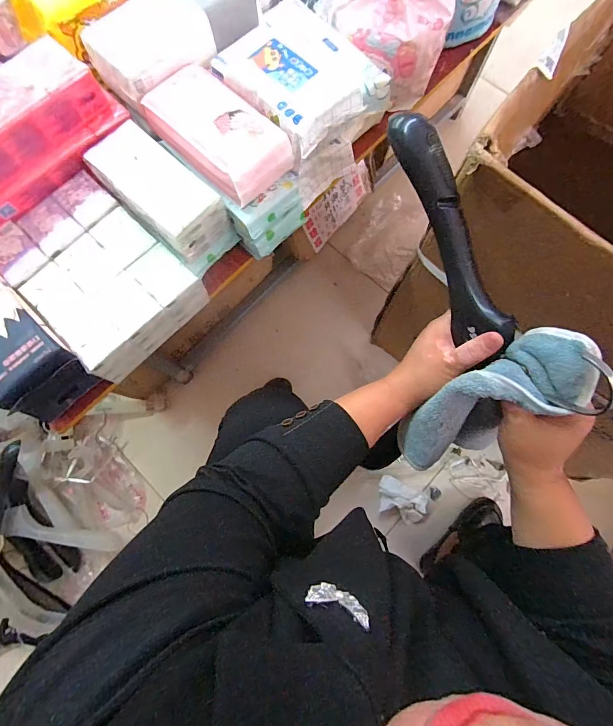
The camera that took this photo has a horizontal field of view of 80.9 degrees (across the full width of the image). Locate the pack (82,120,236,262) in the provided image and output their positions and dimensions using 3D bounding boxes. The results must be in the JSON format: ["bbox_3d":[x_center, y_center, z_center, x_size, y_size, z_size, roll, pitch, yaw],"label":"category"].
[{"bbox_3d":[-0.181,-0.212,0.437,0.162,0.044,0.080,42,80,10],"label":"pack"}]

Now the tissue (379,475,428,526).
[{"bbox_3d":[0.226,0.327,0.844,0.115,0.032,0.079,23,78,6],"label":"tissue"}]

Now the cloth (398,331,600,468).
[{"bbox_3d":[0.166,0.048,0.351,0.050,0.215,0.072,-26,73,-48],"label":"cloth"}]

